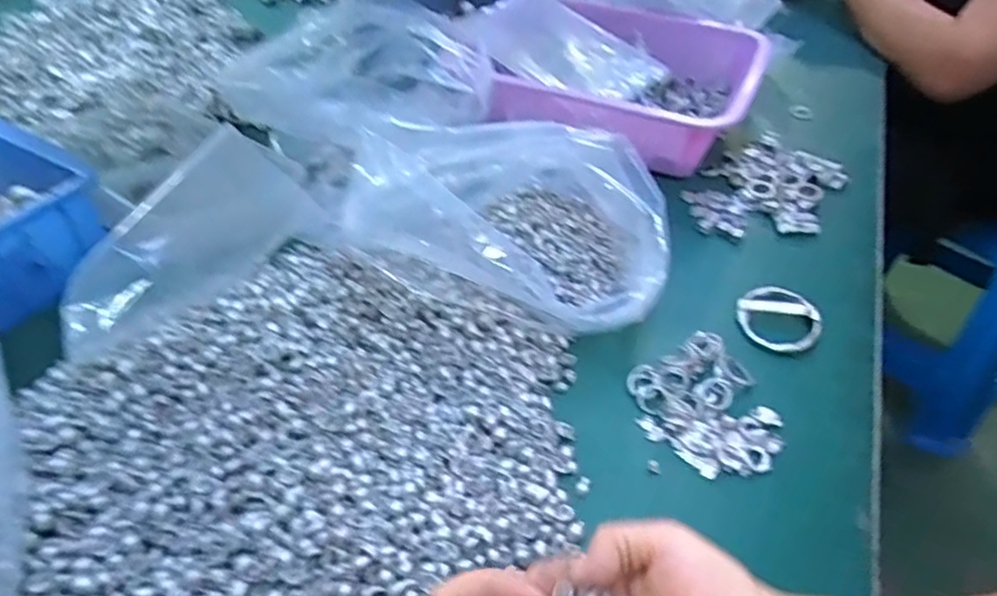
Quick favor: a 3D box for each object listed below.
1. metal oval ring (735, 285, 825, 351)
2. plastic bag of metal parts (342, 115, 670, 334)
[{"bbox_3d":[0.215,0.013,0.517,0.056,0.008,0.062,-13,47,-14],"label":"metal oval ring"},{"bbox_3d":[0.021,-0.063,0.529,0.230,0.103,0.135,18,47,16],"label":"plastic bag of metal parts"}]

